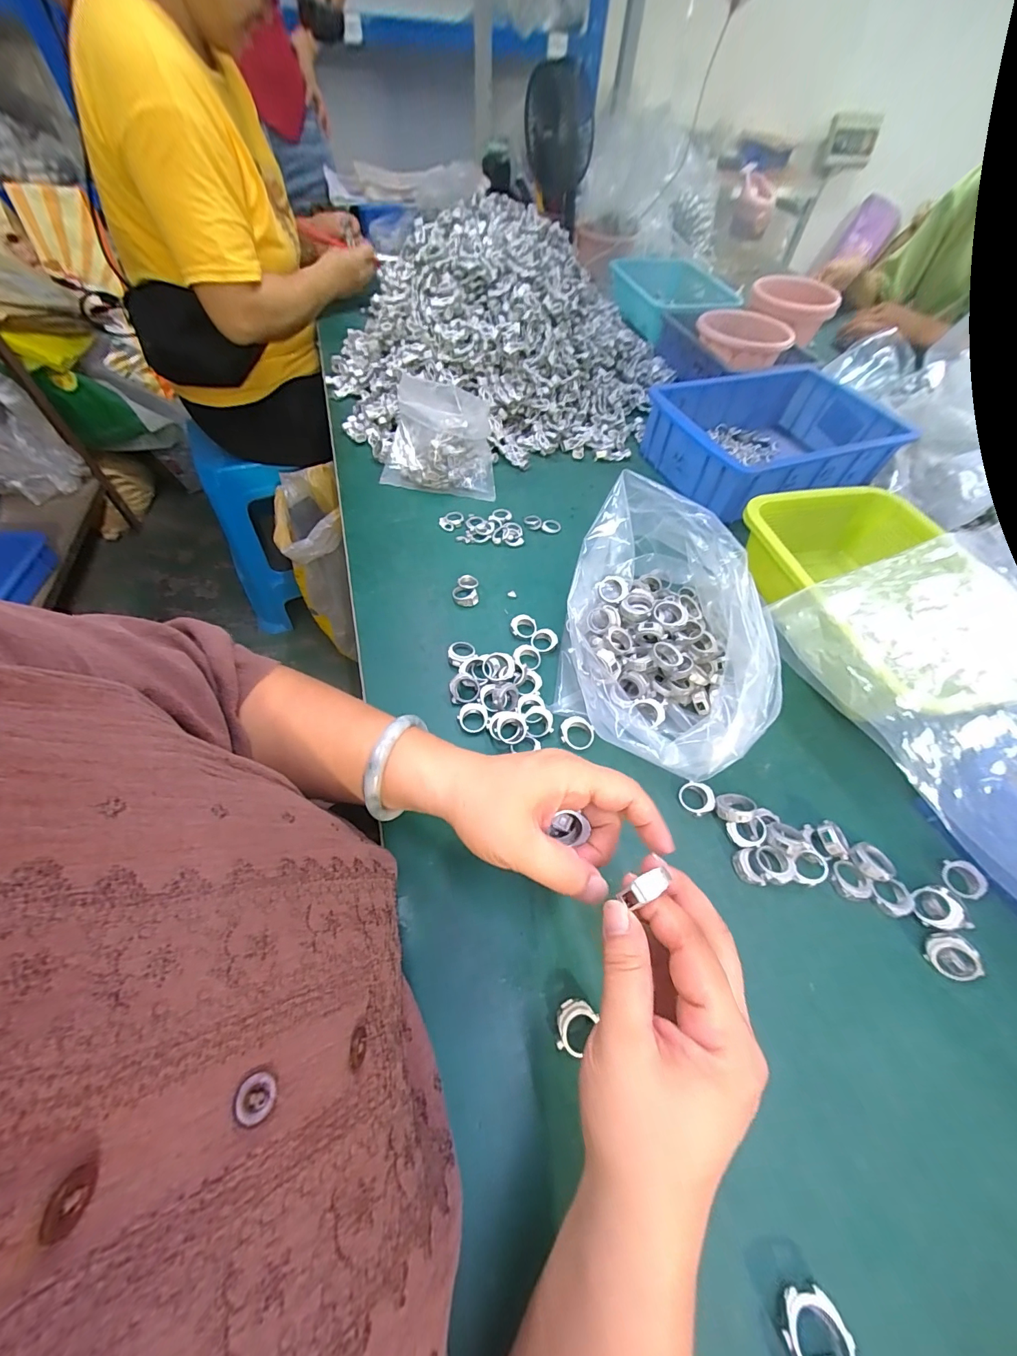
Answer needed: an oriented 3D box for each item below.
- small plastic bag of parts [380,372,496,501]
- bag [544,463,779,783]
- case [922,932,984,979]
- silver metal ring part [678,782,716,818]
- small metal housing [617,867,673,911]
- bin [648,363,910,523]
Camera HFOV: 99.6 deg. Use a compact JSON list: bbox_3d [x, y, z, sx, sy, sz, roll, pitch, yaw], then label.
[{"bbox_3d":[-0.089,-0.307,0.542,0.142,0.090,0.128,0,58,-5],"label":"small plastic bag of parts"},{"bbox_3d":[0.125,-0.048,0.362,0.141,0.132,0.244,10,57,2],"label":"bag"},{"bbox_3d":[0.298,0.187,0.288,0.010,0.026,0.028,-1,57,-57],"label":"case"},{"bbox_3d":[0.150,0.095,0.341,0.026,0.008,0.025,2,57,-3],"label":"silver metal ring part"},{"bbox_3d":[0.063,0.099,0.202,0.024,0.006,0.010,-22,61,-5],"label":"small metal housing"},{"bbox_3d":[0.352,-0.324,0.587,0.292,0.080,0.202,-16,60,-14],"label":"bin"}]

